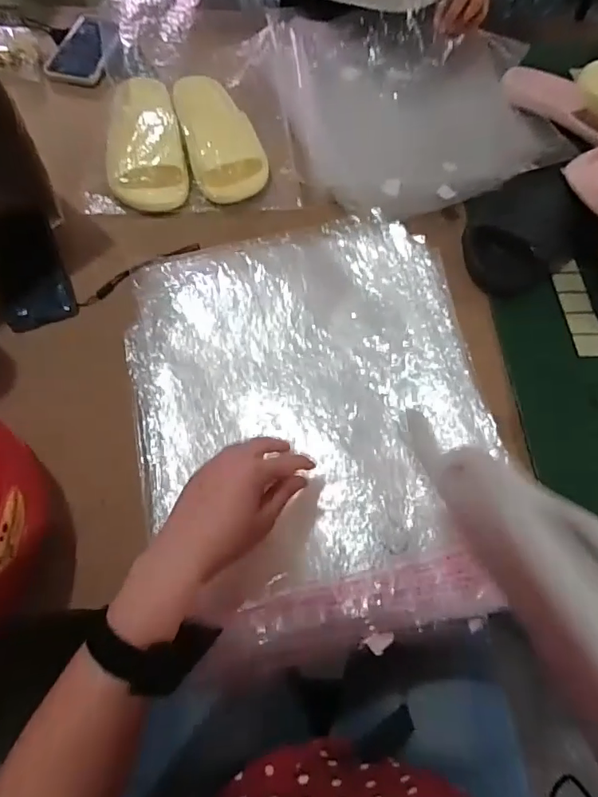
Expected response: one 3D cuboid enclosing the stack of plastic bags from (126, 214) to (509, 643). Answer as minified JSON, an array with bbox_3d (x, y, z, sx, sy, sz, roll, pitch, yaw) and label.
[{"bbox_3d":[0.014,0.013,0.506,0.360,0.048,0.422,-12,66,-7],"label":"stack of plastic bags"}]

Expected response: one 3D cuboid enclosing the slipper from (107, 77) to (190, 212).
[{"bbox_3d":[-0.213,-0.353,0.674,0.103,0.065,0.216,-13,66,-8],"label":"slipper"}]

